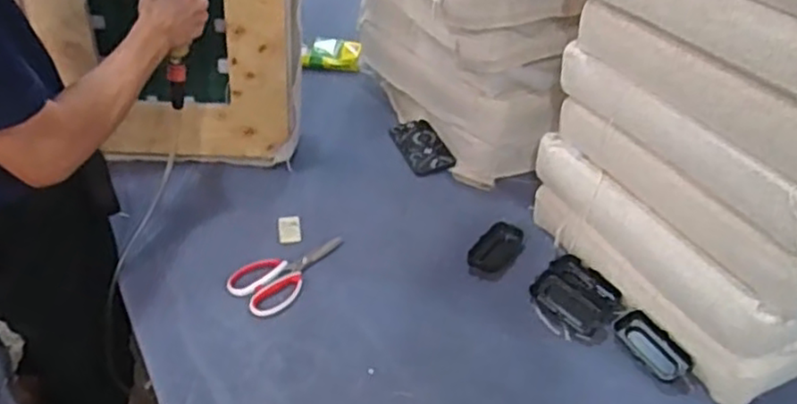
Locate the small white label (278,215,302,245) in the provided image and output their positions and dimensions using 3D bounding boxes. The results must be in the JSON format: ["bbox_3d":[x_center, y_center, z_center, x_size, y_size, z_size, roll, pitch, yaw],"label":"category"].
[{"bbox_3d":[-0.183,0.045,1.152,0.036,0.004,0.067,-6,40,-7],"label":"small white label"}]

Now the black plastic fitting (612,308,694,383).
[{"bbox_3d":[0.343,0.192,0.931,0.049,0.026,0.107,-16,42,-19],"label":"black plastic fitting"}]

